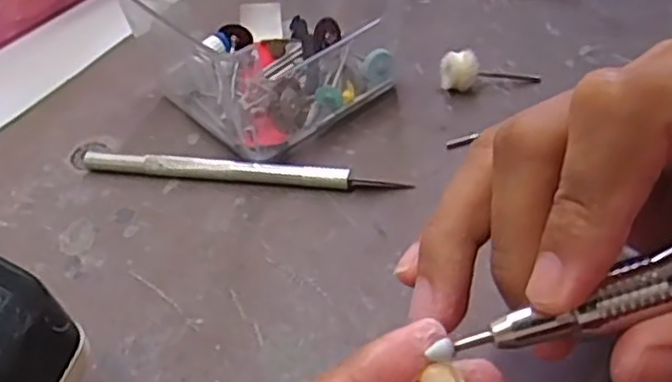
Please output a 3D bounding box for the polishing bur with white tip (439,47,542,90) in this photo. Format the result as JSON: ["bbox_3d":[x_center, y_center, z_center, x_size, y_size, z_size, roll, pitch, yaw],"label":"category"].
[{"bbox_3d":[0.070,-0.053,0.321,0.044,0.016,0.011,7,44,-8],"label":"polishing bur with white tip"}]

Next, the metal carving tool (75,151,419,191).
[{"bbox_3d":[-0.041,-0.008,0.292,0.136,0.008,0.007,5,46,12],"label":"metal carving tool"}]

